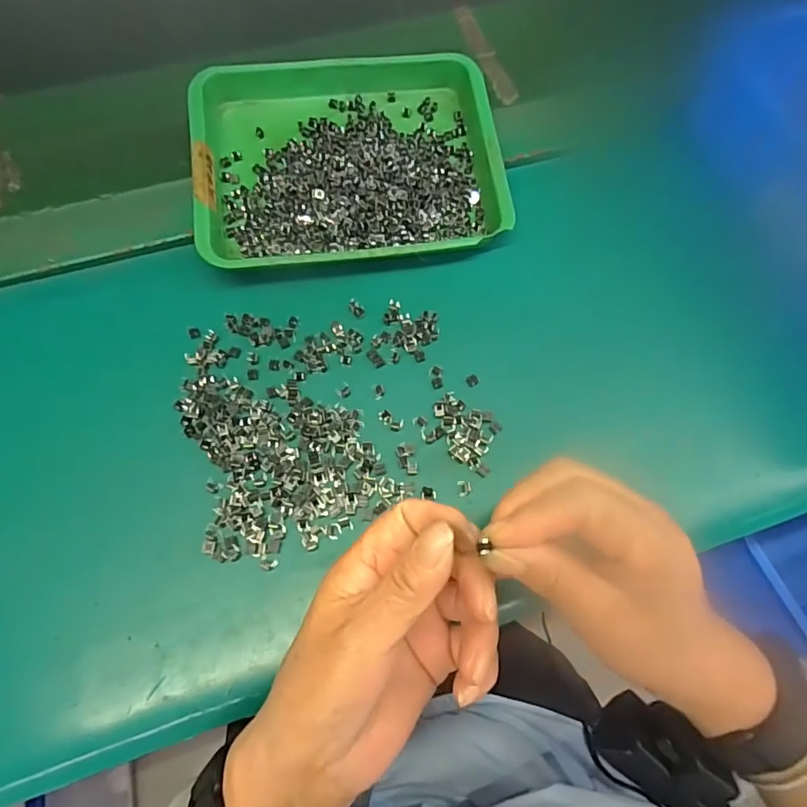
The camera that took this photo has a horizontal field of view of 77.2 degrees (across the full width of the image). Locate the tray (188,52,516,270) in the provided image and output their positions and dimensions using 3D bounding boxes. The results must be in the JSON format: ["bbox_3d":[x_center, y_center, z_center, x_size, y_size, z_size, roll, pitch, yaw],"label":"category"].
[{"bbox_3d":[-0.039,-0.183,0.369,0.213,0.031,0.175,-8,69,-4],"label":"tray"}]

